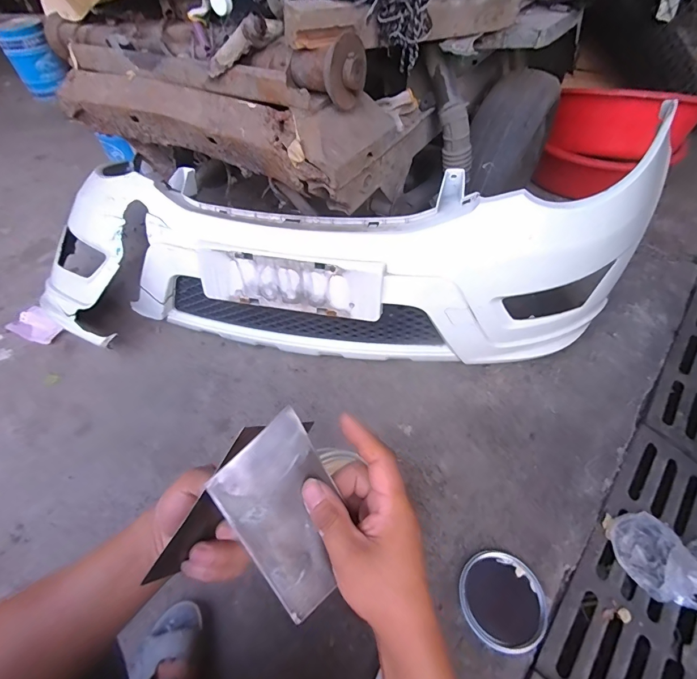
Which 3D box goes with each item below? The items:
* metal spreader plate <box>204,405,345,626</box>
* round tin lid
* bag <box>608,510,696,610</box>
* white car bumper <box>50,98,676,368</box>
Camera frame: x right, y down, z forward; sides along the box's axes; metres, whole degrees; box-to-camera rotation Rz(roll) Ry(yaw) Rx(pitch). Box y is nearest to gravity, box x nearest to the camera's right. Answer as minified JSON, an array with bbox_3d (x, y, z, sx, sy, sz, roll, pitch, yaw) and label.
[{"bbox_3d":[-0.039,0.126,0.267,0.072,0.005,0.131,-32,101,-23],"label":"metal spreader plate"},{"bbox_3d":[0.280,0.475,0.681,0.144,0.020,0.145,-1,52,2],"label":"round tin lid"},{"bbox_3d":[0.658,0.431,0.727,0.274,0.055,0.149,7,53,8],"label":"bag"},{"bbox_3d":[-0.088,-0.271,0.953,1.498,0.465,0.491,-1,52,2],"label":"white car bumper"}]

